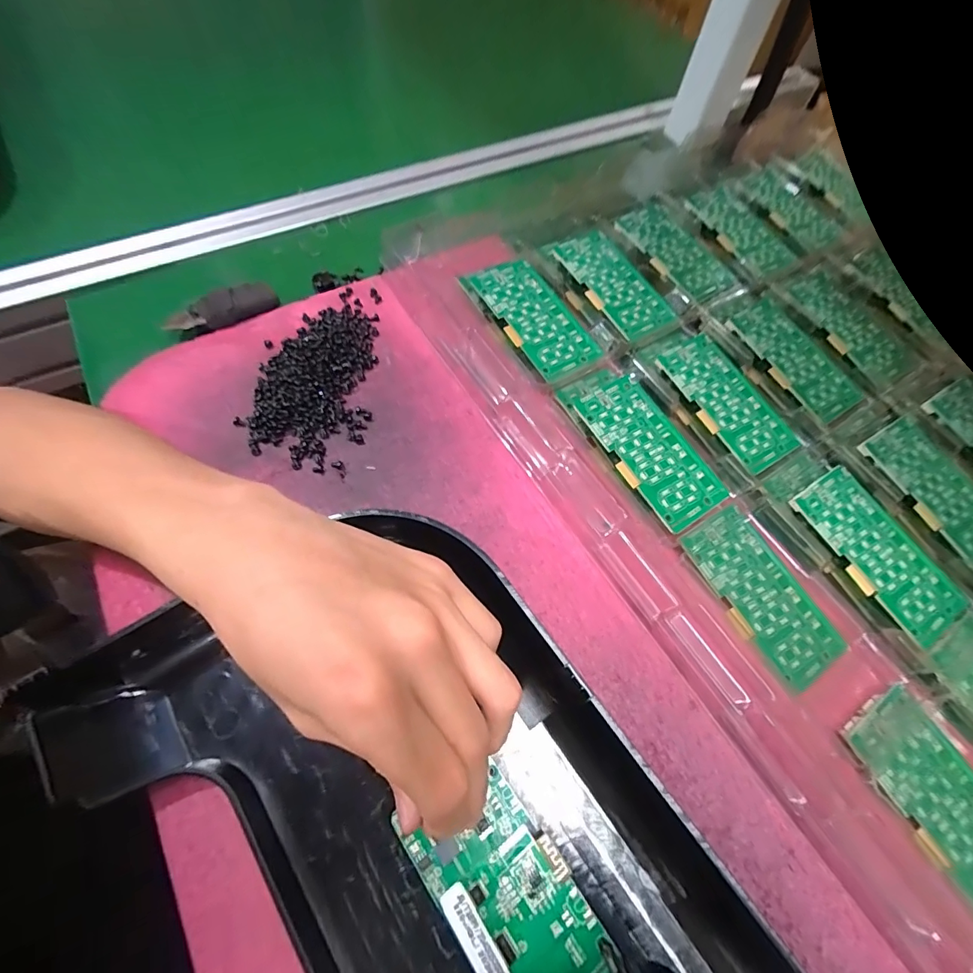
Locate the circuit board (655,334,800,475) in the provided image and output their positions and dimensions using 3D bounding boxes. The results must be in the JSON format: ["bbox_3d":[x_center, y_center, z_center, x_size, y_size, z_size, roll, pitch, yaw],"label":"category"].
[{"bbox_3d":[0.153,-0.054,0.291,0.046,0.004,0.094,-30,76,-18],"label":"circuit board"}]

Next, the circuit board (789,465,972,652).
[{"bbox_3d":[0.218,0.036,0.254,0.048,0.004,0.096,-29,75,-18],"label":"circuit board"}]

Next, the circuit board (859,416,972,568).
[{"bbox_3d":[0.277,0.002,0.274,0.050,0.008,0.096,-28,69,-16],"label":"circuit board"}]

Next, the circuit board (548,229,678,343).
[{"bbox_3d":[0.091,-0.147,0.328,0.047,0.011,0.096,-27,69,-15],"label":"circuit board"}]

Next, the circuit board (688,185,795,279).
[{"bbox_3d":[0.208,-0.212,0.374,0.050,0.004,0.095,-27,69,-16],"label":"circuit board"}]

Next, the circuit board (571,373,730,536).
[{"bbox_3d":[0.097,-0.022,0.270,0.050,0.004,0.094,-28,75,-18],"label":"circuit board"}]

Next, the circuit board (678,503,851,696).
[{"bbox_3d":[0.150,0.058,0.249,0.048,0.004,0.093,-28,76,-19],"label":"circuit board"}]

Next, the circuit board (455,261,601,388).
[{"bbox_3d":[0.032,-0.115,0.310,0.049,0.009,0.099,-26,75,-16],"label":"circuit board"}]

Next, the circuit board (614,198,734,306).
[{"bbox_3d":[0.147,-0.182,0.353,0.051,0.007,0.095,-28,69,-16],"label":"circuit board"}]

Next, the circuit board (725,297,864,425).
[{"bbox_3d":[0.212,-0.089,0.313,0.046,0.007,0.096,-27,69,-15],"label":"circuit board"}]

